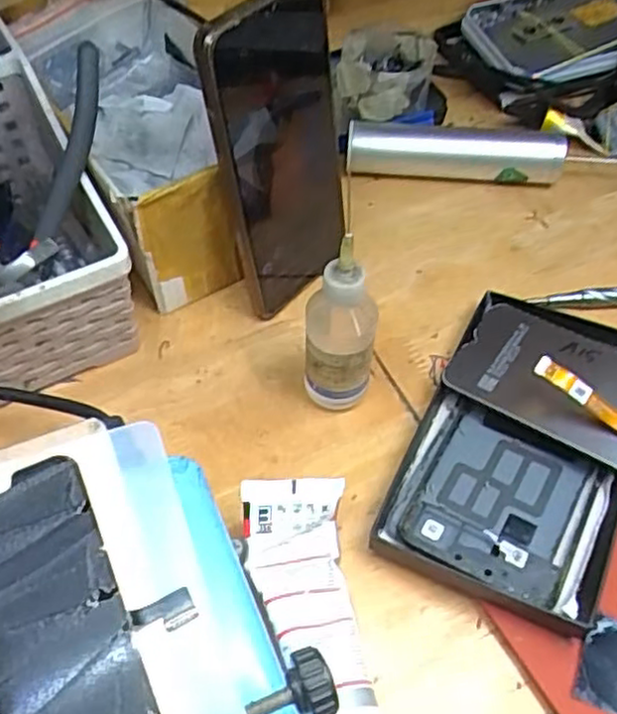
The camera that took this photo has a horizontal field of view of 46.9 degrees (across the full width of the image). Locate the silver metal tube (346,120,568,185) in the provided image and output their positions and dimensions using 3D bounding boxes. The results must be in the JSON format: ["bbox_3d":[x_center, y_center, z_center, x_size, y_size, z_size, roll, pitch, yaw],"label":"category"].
[{"bbox_3d":[0.100,-0.139,0.492,0.144,0.031,0.028,3,54,2],"label":"silver metal tube"}]

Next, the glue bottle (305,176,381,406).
[{"bbox_3d":[0.015,-0.021,0.336,0.033,0.124,0.027,2,53,1],"label":"glue bottle"}]

